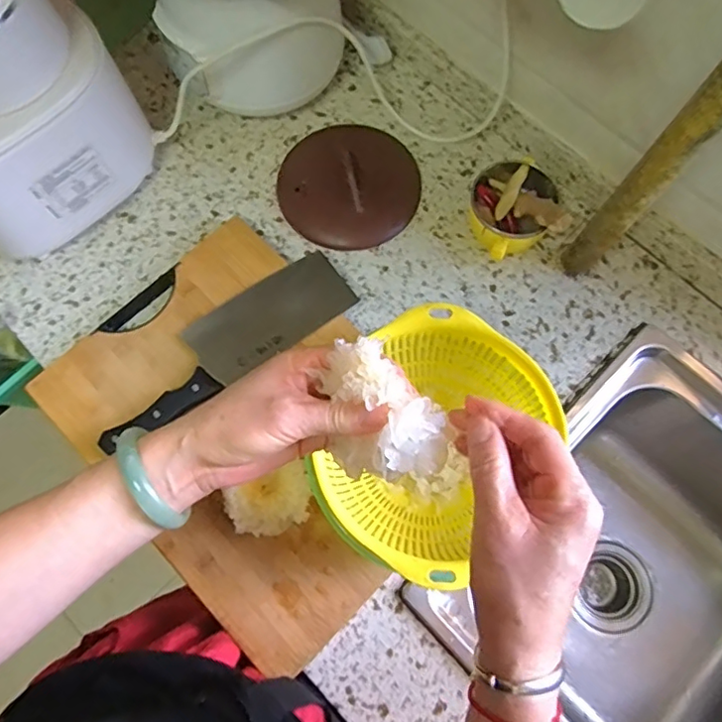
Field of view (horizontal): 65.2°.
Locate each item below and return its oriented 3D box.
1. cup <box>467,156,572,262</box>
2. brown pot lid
[{"bbox_3d":[0.171,-0.175,0.640,0.111,0.062,0.101,0,73,1],"label":"cup"},{"bbox_3d":[-0.013,-0.220,0.667,0.161,0.041,0.174,0,73,1],"label":"brown pot lid"}]

